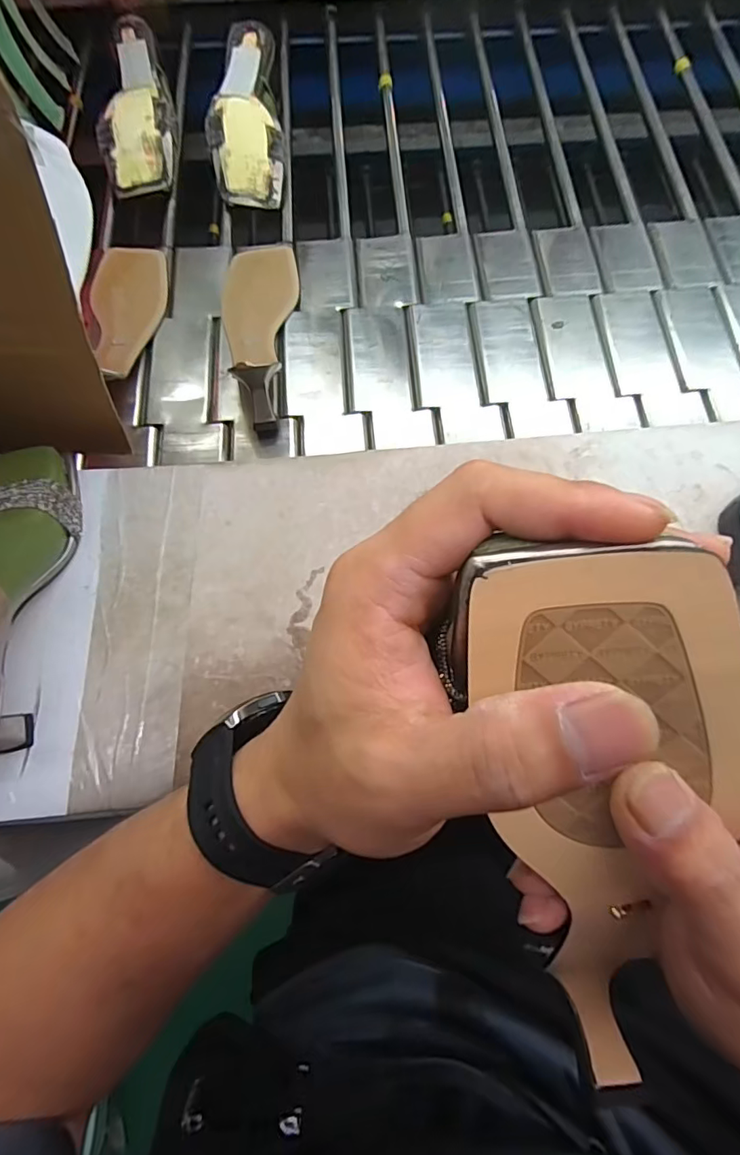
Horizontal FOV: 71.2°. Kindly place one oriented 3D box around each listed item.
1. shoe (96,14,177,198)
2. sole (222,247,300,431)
[{"bbox_3d":[-0.260,-0.527,0.578,0.083,0.054,0.210,-11,72,-4],"label":"shoe"},{"bbox_3d":[-0.108,-0.248,0.485,0.075,0.051,0.227,-3,72,-1],"label":"sole"}]

